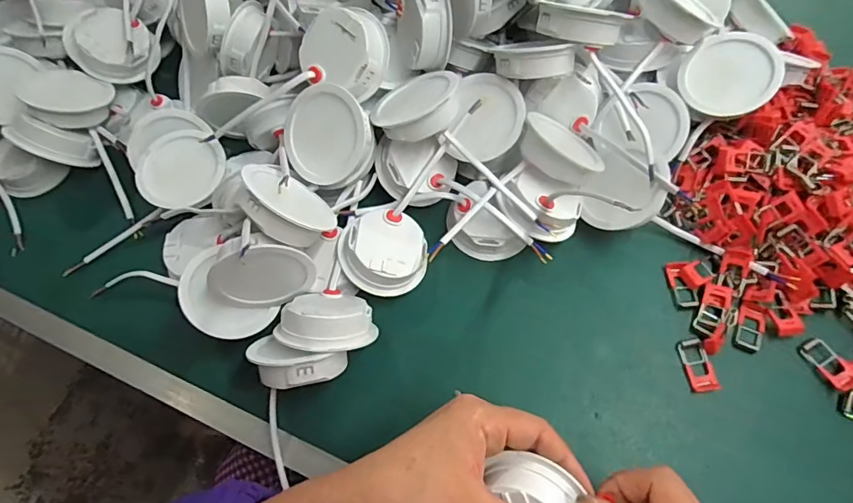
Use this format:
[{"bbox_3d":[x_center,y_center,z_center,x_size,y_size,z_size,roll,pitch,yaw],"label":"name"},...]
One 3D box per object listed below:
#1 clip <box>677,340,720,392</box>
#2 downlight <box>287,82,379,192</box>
[{"bbox_3d":[0.197,0.083,0.353,0.019,0.004,0.037,-12,65,1],"label":"clip"},{"bbox_3d":[-0.071,-0.088,0.371,0.067,0.029,0.070,4,100,28],"label":"downlight"}]

